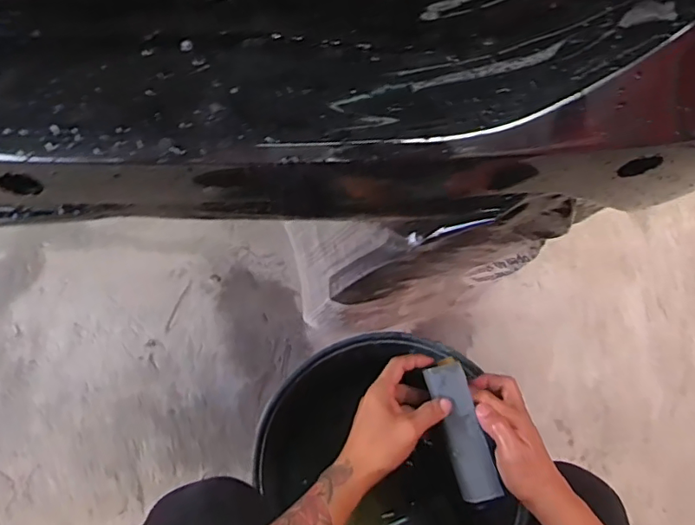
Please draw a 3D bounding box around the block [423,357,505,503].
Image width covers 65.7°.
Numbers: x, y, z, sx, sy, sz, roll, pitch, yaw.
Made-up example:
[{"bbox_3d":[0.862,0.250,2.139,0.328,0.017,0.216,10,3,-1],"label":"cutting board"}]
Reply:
[{"bbox_3d":[0.119,0.174,0.562,0.036,0.028,0.142,-14,79,-8],"label":"block"}]

